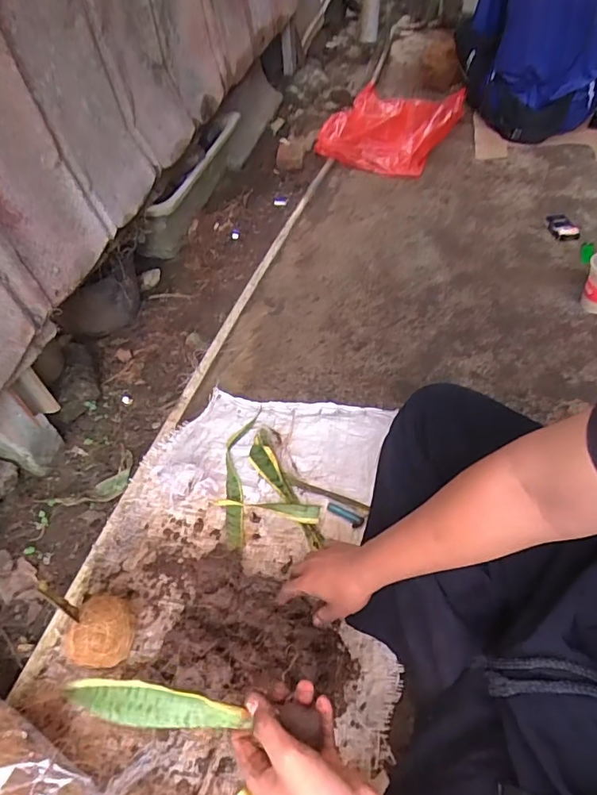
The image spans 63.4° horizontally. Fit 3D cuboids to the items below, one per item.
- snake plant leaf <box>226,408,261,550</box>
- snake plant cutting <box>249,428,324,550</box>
[{"bbox_3d":[-0.104,0.128,0.817,0.048,0.027,0.274,-1,49,3],"label":"snake plant leaf"},{"bbox_3d":[-0.032,0.142,0.794,0.047,0.028,0.237,-21,51,-14],"label":"snake plant cutting"}]

